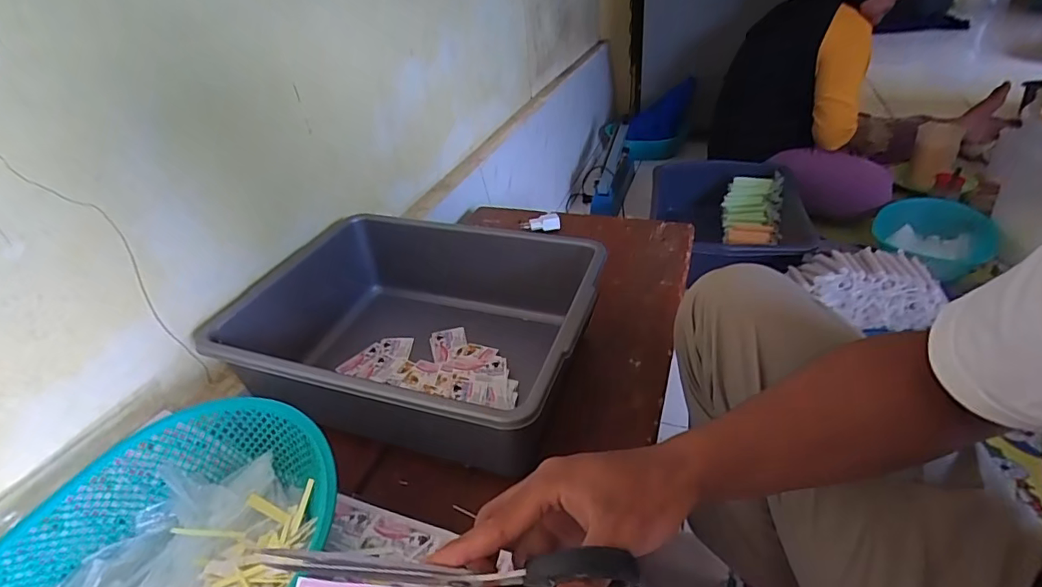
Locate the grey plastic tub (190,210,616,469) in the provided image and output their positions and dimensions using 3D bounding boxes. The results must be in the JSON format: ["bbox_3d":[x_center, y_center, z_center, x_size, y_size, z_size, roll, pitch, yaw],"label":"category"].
[{"bbox_3d":[-0.118,0.040,0.621,0.392,0.132,0.305,9,37,21],"label":"grey plastic tub"}]

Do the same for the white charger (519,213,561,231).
[{"bbox_3d":[0.034,-0.132,0.939,0.076,0.027,0.031,-1,35,7],"label":"white charger"}]

